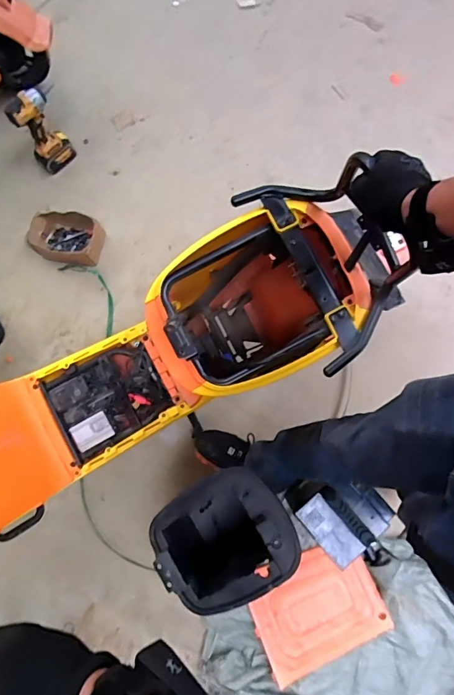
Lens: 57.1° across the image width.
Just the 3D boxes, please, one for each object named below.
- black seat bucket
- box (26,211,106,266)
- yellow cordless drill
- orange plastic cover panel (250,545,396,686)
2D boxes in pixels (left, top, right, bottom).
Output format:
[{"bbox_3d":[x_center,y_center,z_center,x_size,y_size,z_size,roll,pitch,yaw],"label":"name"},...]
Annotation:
[{"bbox_3d":[0.000,0.430,0.998,0.303,0.331,0.257,-29,78,-2],"label":"black seat bucket"},{"bbox_3d":[-0.515,-0.355,1.342,0.233,0.092,0.156,12,80,6],"label":"box"},{"bbox_3d":[-0.576,-0.676,1.324,0.079,0.249,0.150,41,84,10],"label":"yellow cordless drill"},{"bbox_3d":[0.231,0.674,1.082,0.323,0.027,0.251,-23,79,-3],"label":"orange plastic cover panel"}]

